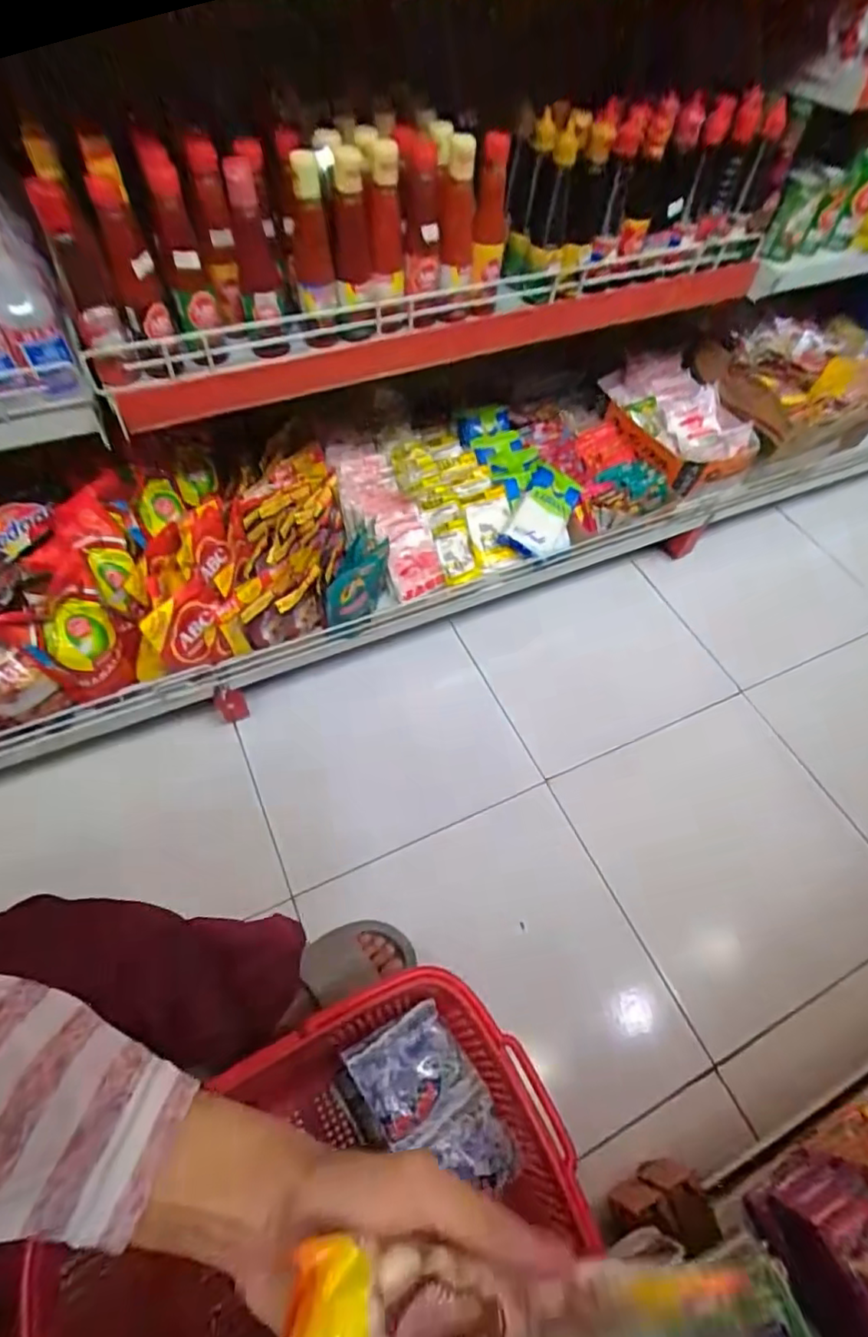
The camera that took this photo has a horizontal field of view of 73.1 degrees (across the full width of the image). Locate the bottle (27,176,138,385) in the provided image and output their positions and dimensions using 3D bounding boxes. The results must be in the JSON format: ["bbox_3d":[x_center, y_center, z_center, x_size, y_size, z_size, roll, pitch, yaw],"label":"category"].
[{"bbox_3d":[-0.315,-0.353,0.521,0.040,0.181,0.058,-22,62,-17],"label":"bottle"}]

